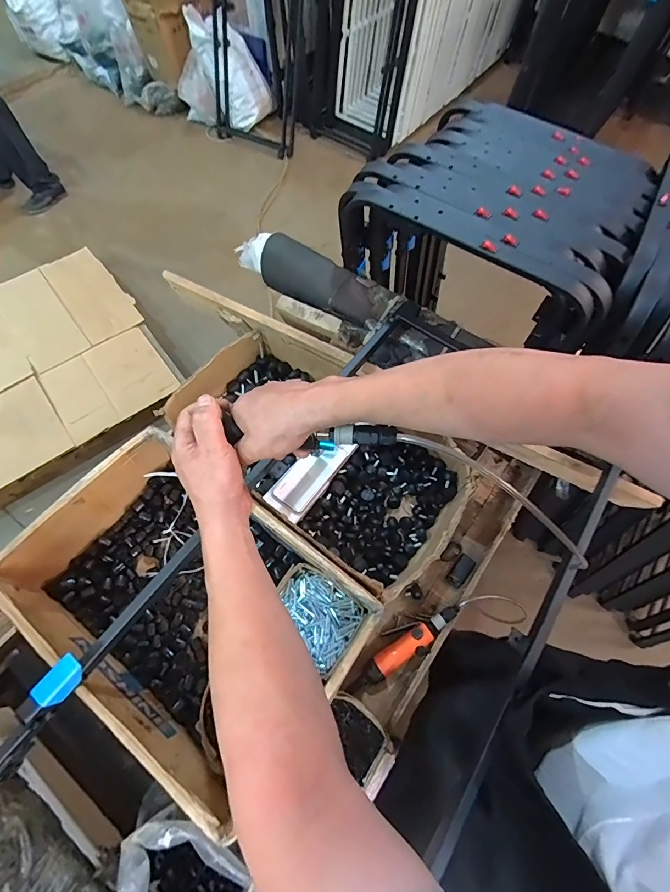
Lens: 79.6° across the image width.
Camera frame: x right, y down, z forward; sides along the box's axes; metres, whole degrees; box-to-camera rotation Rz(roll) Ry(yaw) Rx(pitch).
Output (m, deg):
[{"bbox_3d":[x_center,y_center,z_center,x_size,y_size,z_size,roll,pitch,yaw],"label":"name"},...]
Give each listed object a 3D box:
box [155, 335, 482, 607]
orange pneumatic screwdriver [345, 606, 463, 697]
[{"bbox_3d":[-0.040,0.011,0.815,0.585,0.126,0.341,38,69,15],"label":"box"},{"bbox_3d":[0.137,0.379,0.756,0.233,0.052,0.047,-29,69,-15],"label":"orange pneumatic screwdriver"}]

